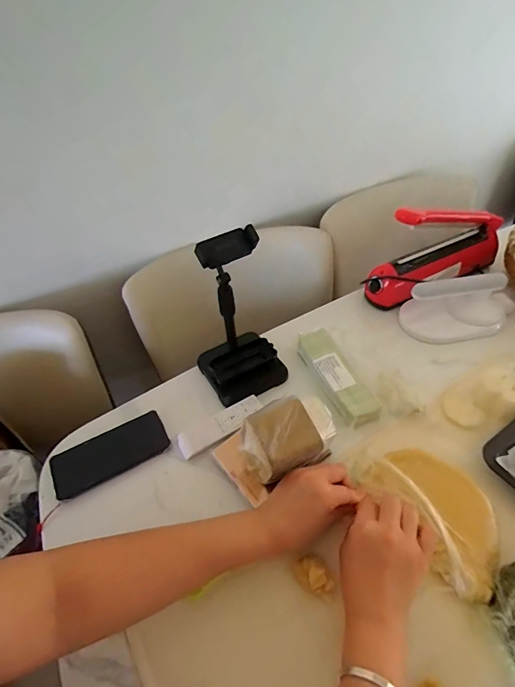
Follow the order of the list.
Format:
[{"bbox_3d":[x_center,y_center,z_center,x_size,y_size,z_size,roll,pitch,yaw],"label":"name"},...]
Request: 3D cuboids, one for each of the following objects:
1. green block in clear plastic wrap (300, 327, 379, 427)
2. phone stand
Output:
[{"bbox_3d":[0.123,0.051,0.599,0.062,0.033,0.182,-21,49,-15],"label":"green block in clear plastic wrap"},{"bbox_3d":[-0.035,-0.038,0.554,0.117,0.245,0.117,-26,50,-19],"label":"phone stand"}]

